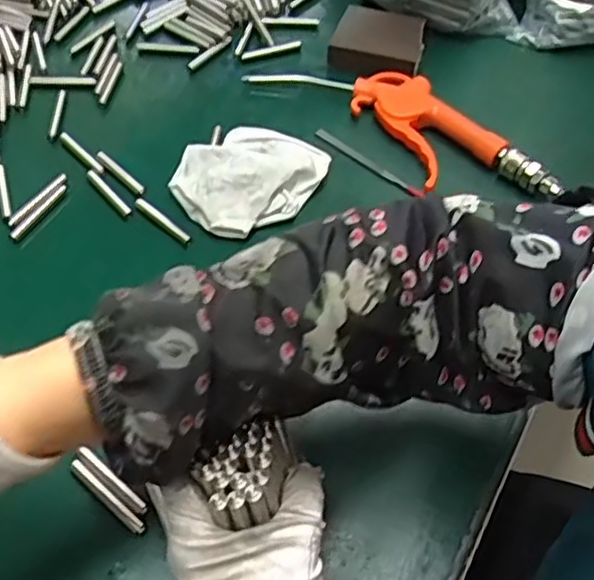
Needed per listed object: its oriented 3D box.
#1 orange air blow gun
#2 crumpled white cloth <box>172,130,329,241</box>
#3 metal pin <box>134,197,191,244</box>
[{"bbox_3d":[0.085,-0.139,0.539,0.088,0.027,0.259,-37,62,-24],"label":"orange air blow gun"},{"bbox_3d":[-0.034,-0.087,0.498,0.109,0.033,0.082,-29,59,-20],"label":"crumpled white cloth"},{"bbox_3d":[-0.100,-0.052,0.486,0.057,0.004,0.007,37,61,23],"label":"metal pin"}]

